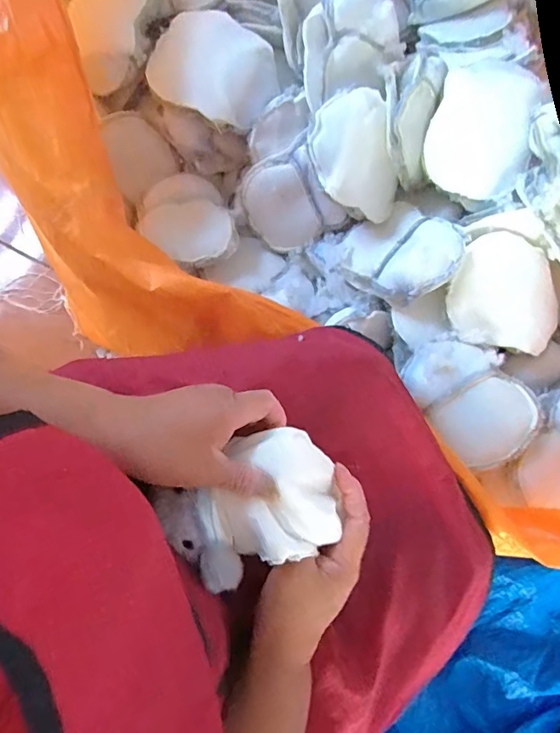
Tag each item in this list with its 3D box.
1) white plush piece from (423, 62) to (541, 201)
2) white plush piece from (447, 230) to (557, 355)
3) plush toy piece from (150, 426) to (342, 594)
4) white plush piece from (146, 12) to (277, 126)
[{"bbox_3d":[0.269,-0.315,0.637,0.129,0.035,0.163,19,107,6],"label":"white plush piece"},{"bbox_3d":[0.307,-0.098,0.636,0.156,0.046,0.144,7,77,0],"label":"white plush piece"},{"bbox_3d":[-0.020,0.105,0.355,0.125,0.048,0.090,-21,78,-6],"label":"plush toy piece"},{"bbox_3d":[-0.088,-0.418,0.664,0.176,0.031,0.136,21,77,4],"label":"white plush piece"}]

